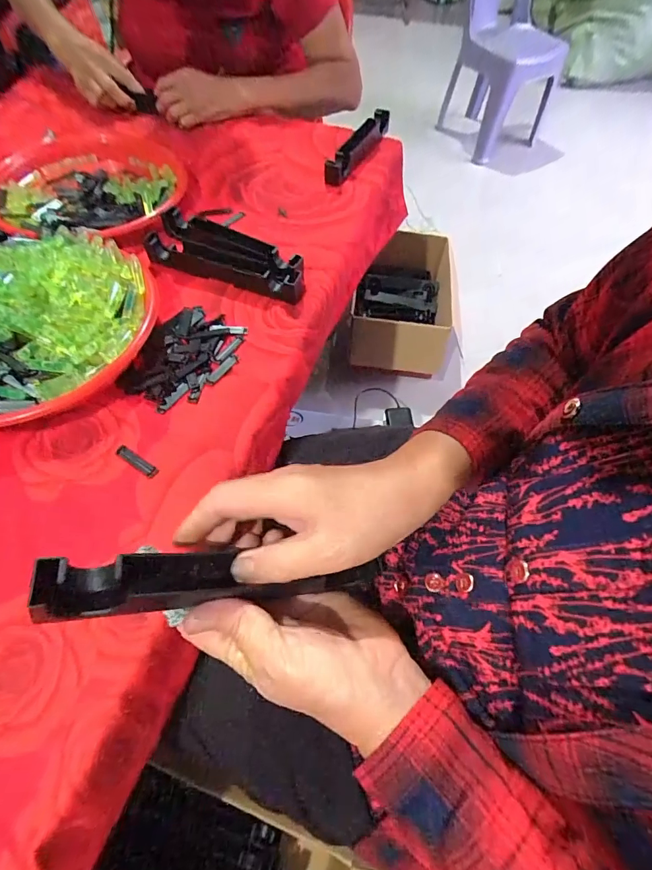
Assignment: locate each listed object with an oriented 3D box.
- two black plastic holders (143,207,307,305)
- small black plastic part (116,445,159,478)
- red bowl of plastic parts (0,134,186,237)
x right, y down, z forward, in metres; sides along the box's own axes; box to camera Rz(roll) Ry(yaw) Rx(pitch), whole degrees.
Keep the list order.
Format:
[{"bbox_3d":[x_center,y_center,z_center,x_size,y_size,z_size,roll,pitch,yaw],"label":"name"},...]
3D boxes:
[{"bbox_3d":[-0.115,-0.210,0.490,0.186,0.029,0.070,21,60,10],"label":"two black plastic holders"},{"bbox_3d":[-0.168,0.023,0.371,0.045,0.004,0.011,30,62,15],"label":"small black plastic part"},{"bbox_3d":[-0.304,-0.323,0.531,0.223,0.040,0.224,1,59,-2],"label":"red bowl of plastic parts"}]

